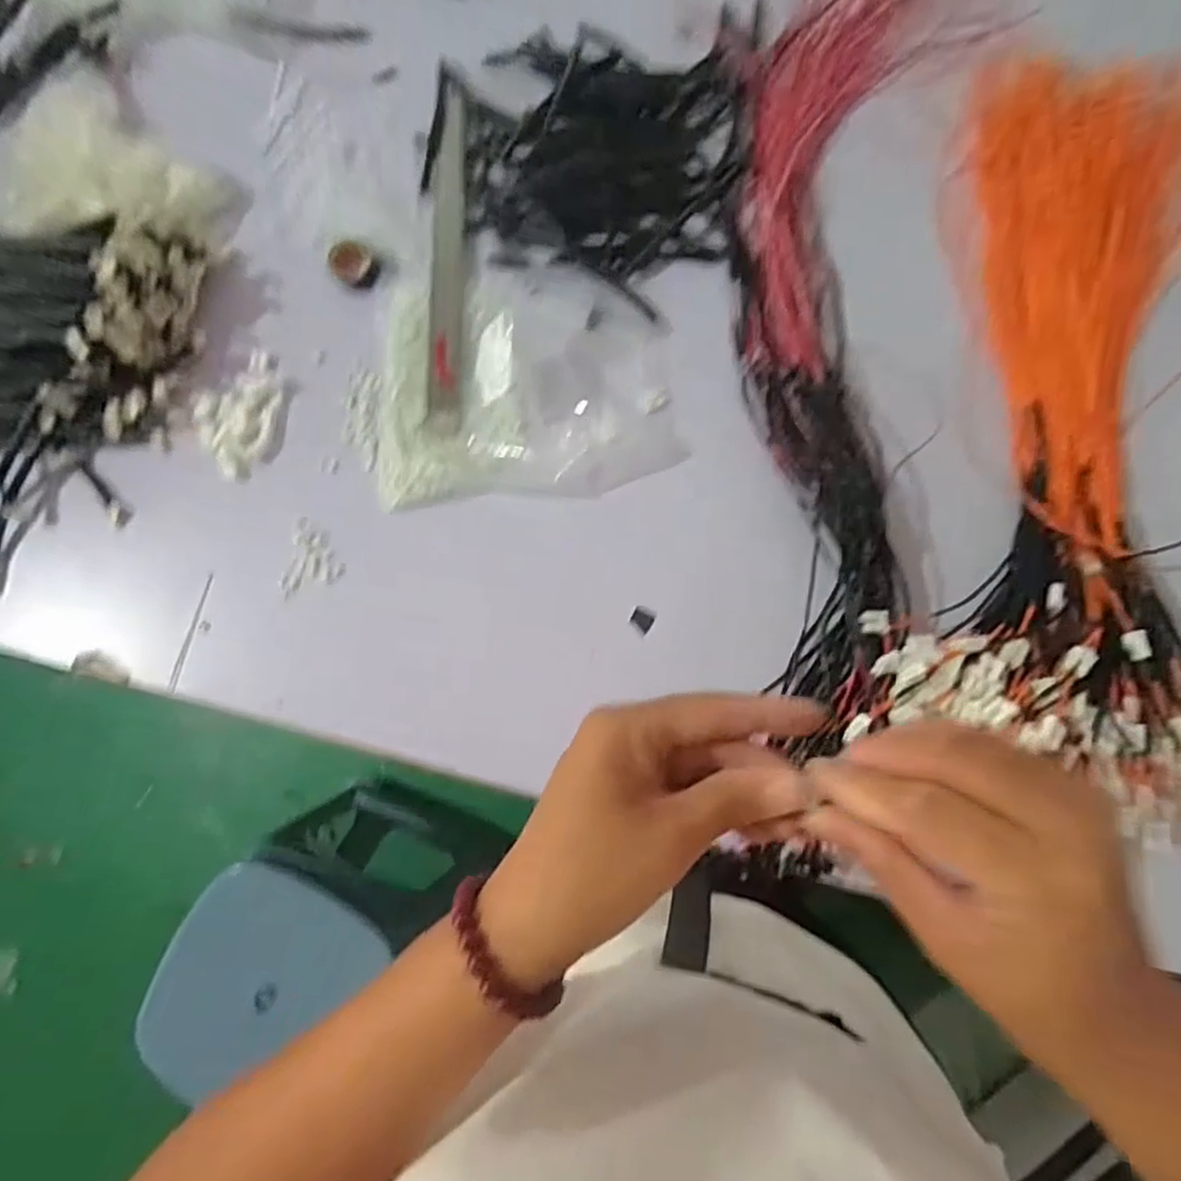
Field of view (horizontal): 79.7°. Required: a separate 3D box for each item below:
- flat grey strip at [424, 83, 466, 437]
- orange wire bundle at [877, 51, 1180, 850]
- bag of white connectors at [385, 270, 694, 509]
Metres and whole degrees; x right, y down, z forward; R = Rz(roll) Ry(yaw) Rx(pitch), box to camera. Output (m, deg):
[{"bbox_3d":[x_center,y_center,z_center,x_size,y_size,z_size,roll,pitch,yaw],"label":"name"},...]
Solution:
[{"bbox_3d":[-0.122,-0.289,0.609,0.029,0.011,0.325,-1,81,4],"label":"flat grey strip"},{"bbox_3d":[0.367,-0.150,0.531,0.267,0.061,0.626,6,82,5],"label":"orange wire bundle"},{"bbox_3d":[-0.058,-0.174,0.571,0.246,0.043,0.194,-5,81,3],"label":"bag of white connectors"}]

